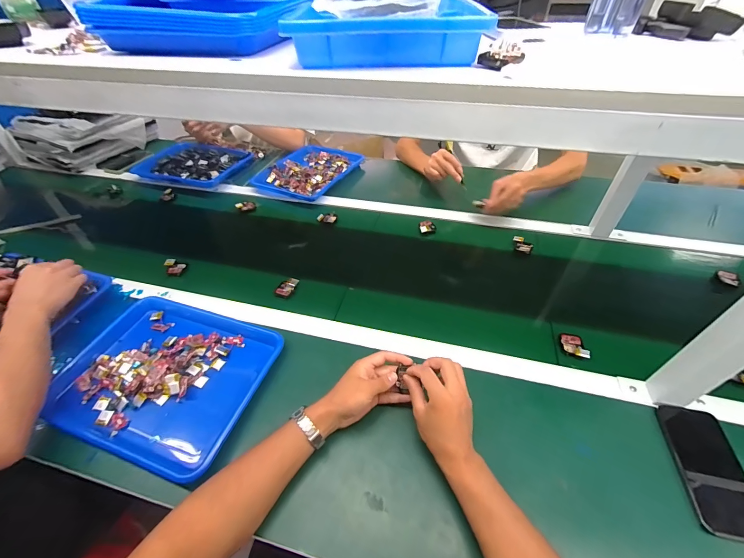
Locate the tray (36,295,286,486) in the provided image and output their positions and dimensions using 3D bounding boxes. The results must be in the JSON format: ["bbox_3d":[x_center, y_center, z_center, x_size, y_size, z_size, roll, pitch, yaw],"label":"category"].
[{"bbox_3d":[-0.347,0.158,0.556,0.335,0.036,0.263,13,47,13],"label":"tray"}]

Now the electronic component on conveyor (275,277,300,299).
[{"bbox_3d":[-0.183,0.018,0.698,0.031,0.011,0.054,17,48,17],"label":"electronic component on conveyor"}]

